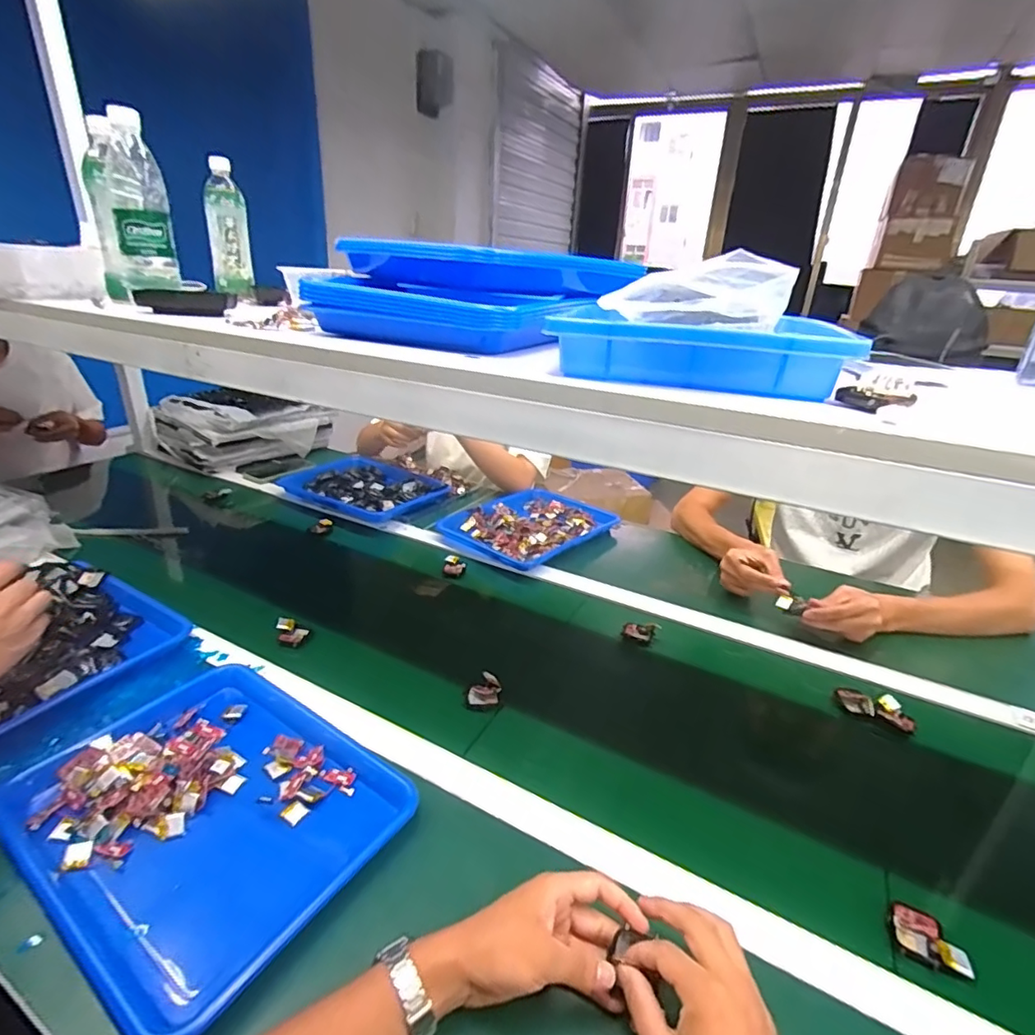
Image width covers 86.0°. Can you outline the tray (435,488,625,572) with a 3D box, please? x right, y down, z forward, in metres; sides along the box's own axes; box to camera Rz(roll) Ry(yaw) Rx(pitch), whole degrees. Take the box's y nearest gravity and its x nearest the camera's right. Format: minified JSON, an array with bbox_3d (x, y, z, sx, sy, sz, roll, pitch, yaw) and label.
[{"bbox_3d":[0.024,0.007,1.160,0.261,0.034,0.319,22,31,35],"label":"tray"}]

